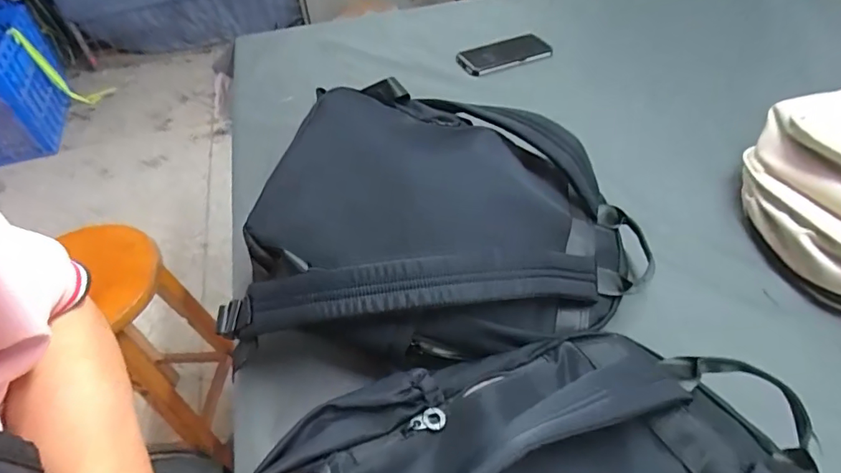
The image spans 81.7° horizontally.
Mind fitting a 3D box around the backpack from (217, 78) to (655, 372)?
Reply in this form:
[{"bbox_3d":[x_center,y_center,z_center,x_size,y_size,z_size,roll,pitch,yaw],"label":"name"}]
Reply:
[{"bbox_3d":[0.024,-0.048,0.522,0.412,0.103,0.353,-5,46,0],"label":"backpack"}]

